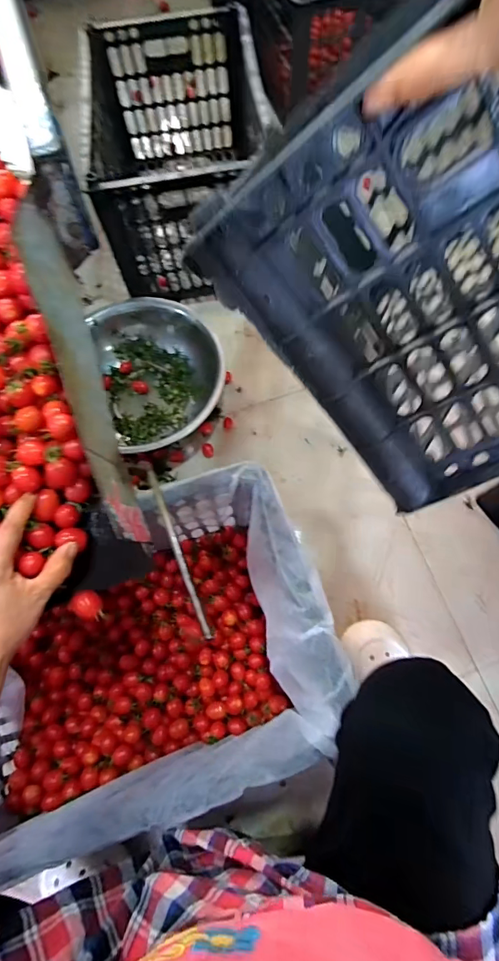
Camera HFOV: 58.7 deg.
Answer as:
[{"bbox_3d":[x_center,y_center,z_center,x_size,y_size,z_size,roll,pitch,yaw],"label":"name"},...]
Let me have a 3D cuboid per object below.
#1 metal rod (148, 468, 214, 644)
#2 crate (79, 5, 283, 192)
[{"bbox_3d":[-0.065,0.056,0.389,0.008,0.008,0.184,-23,51,-7],"label":"metal rod"},{"bbox_3d":[-0.144,-0.692,0.942,0.325,0.258,0.452,-7,70,-1],"label":"crate"}]

